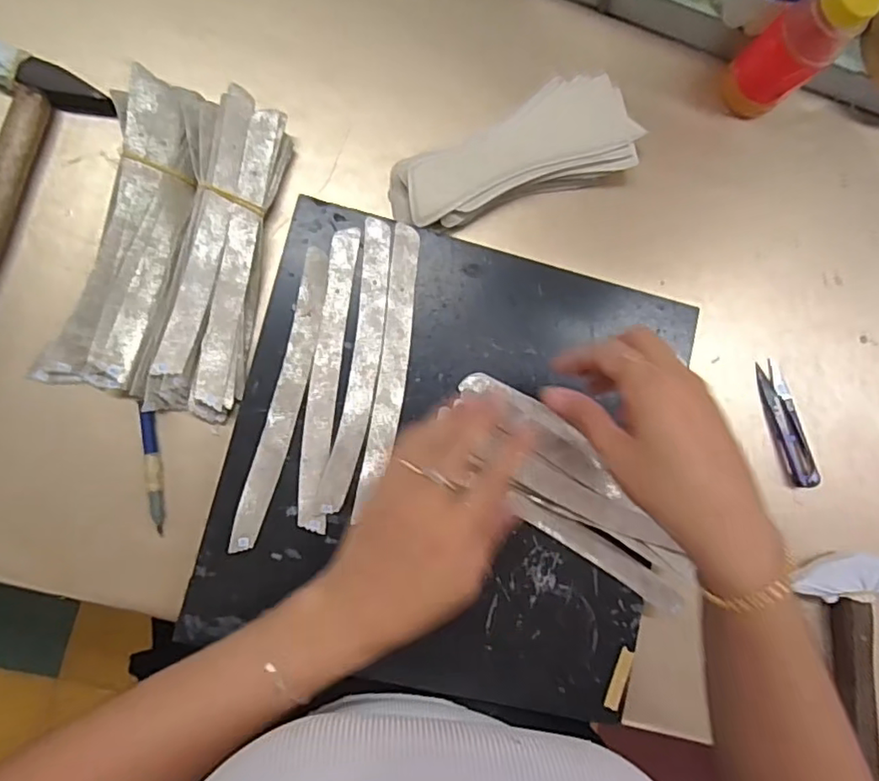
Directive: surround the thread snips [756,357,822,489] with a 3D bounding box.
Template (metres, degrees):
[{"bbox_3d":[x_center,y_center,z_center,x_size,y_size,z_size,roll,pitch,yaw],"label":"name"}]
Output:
[{"bbox_3d":[0.274,0.026,0.458,0.025,0.011,0.098,-19,88,-9],"label":"thread snips"}]

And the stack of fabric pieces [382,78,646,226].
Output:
[{"bbox_3d":[0.055,-0.177,0.435,0.189,0.025,0.076,-19,88,-9],"label":"stack of fabric pieces"}]

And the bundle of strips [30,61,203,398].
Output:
[{"bbox_3d":[-0.202,-0.103,0.390,0.068,0.026,0.209,16,83,-7],"label":"bundle of strips"}]

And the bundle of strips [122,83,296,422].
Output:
[{"bbox_3d":[-0.152,-0.093,0.396,0.066,0.029,0.215,10,84,-7],"label":"bundle of strips"}]

